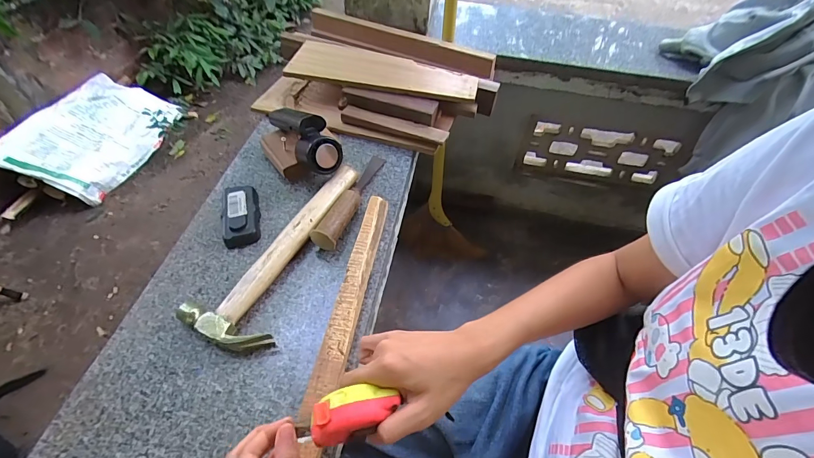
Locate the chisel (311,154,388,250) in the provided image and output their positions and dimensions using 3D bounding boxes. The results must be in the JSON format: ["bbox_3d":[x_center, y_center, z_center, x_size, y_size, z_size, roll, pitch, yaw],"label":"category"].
[{"bbox_3d":[-0.086,-0.059,0.588,0.033,0.044,0.212,16,53,8],"label":"chisel"}]

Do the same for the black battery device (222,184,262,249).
[{"bbox_3d":[-0.250,-0.023,0.562,0.047,0.029,0.107,-9,53,-11],"label":"black battery device"}]

